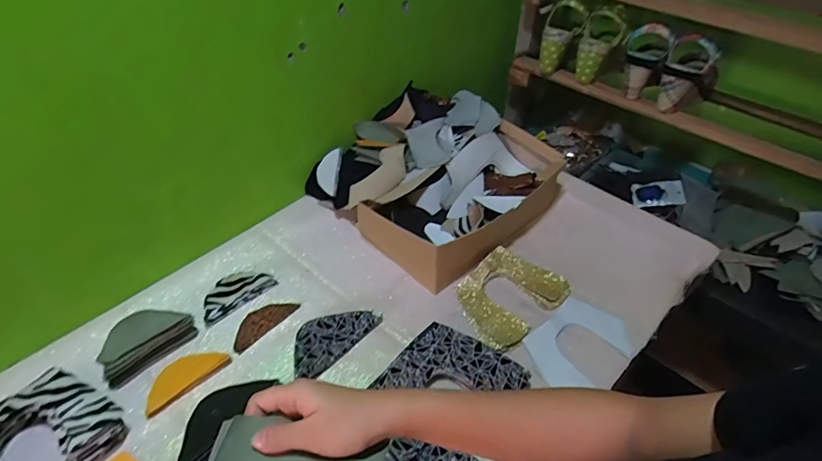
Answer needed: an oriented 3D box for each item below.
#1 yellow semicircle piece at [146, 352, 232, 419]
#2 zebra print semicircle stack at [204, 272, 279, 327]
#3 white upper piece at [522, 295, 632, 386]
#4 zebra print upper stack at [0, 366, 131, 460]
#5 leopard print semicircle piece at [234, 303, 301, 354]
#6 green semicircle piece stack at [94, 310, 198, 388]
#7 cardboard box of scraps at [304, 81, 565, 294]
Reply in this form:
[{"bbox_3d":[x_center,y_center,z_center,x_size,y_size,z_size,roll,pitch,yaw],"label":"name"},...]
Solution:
[{"bbox_3d":[-0.295,0.187,0.612,0.049,0.004,0.108,35,52,29],"label":"yellow semicircle piece"},{"bbox_3d":[-0.267,0.095,0.712,0.059,0.019,0.114,32,51,27],"label":"zebra print semicircle stack"},{"bbox_3d":[0.241,0.159,0.670,0.151,0.009,0.109,-34,54,-32],"label":"white upper piece"},{"bbox_3d":[-0.428,0.241,0.529,0.133,0.055,0.167,30,50,26],"label":"zebra print upper stack"},{"bbox_3d":[-0.217,0.130,0.687,0.046,0.006,0.107,32,51,28],"label":"leopard print semicircle piece"},{"bbox_3d":[-0.356,0.146,0.632,0.057,0.045,0.121,35,52,29],"label":"green semicircle piece stack"},{"bbox_3d":[0.039,-0.099,0.850,0.358,0.128,0.358,33,51,28],"label":"cardboard box of scraps"}]

